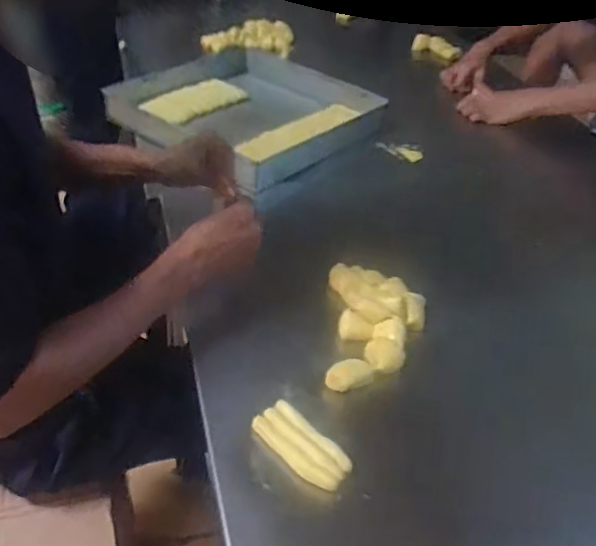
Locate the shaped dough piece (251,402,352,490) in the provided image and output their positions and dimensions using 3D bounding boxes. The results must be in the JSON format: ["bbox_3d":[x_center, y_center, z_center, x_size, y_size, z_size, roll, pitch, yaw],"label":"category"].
[{"bbox_3d":[0.004,0.181,0.621,0.109,0.013,0.048,35,47,30],"label":"shaped dough piece"}]

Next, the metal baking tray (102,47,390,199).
[{"bbox_3d":[-0.100,-0.347,1.244,0.445,0.064,0.467,29,44,25],"label":"metal baking tray"}]

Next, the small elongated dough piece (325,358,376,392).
[{"bbox_3d":[0.059,0.121,0.695,0.058,0.025,0.030,-13,43,-22],"label":"small elongated dough piece"}]

